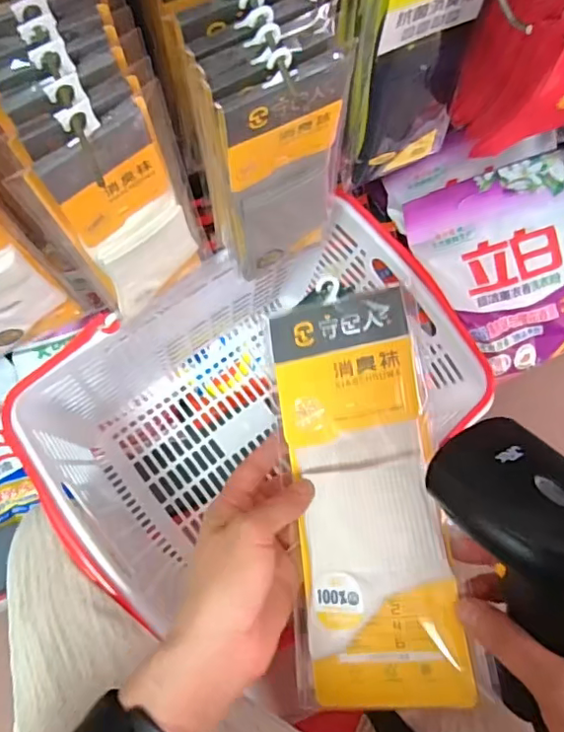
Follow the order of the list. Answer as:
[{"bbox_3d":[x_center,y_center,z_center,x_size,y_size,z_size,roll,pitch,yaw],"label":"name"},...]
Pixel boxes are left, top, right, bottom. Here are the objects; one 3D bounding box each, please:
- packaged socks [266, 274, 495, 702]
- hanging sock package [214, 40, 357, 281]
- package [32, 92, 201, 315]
[{"bbox_3d":[0.046,0.070,0.336,0.099,0.018,0.239,-13,72,16],"label":"packaged socks"},{"bbox_3d":[0.005,-0.147,0.452,0.096,0.243,0.020,-29,77,-8],"label":"hanging sock package"},{"bbox_3d":[-0.113,-0.112,0.418,0.087,0.197,0.024,-44,80,-11],"label":"package"}]

